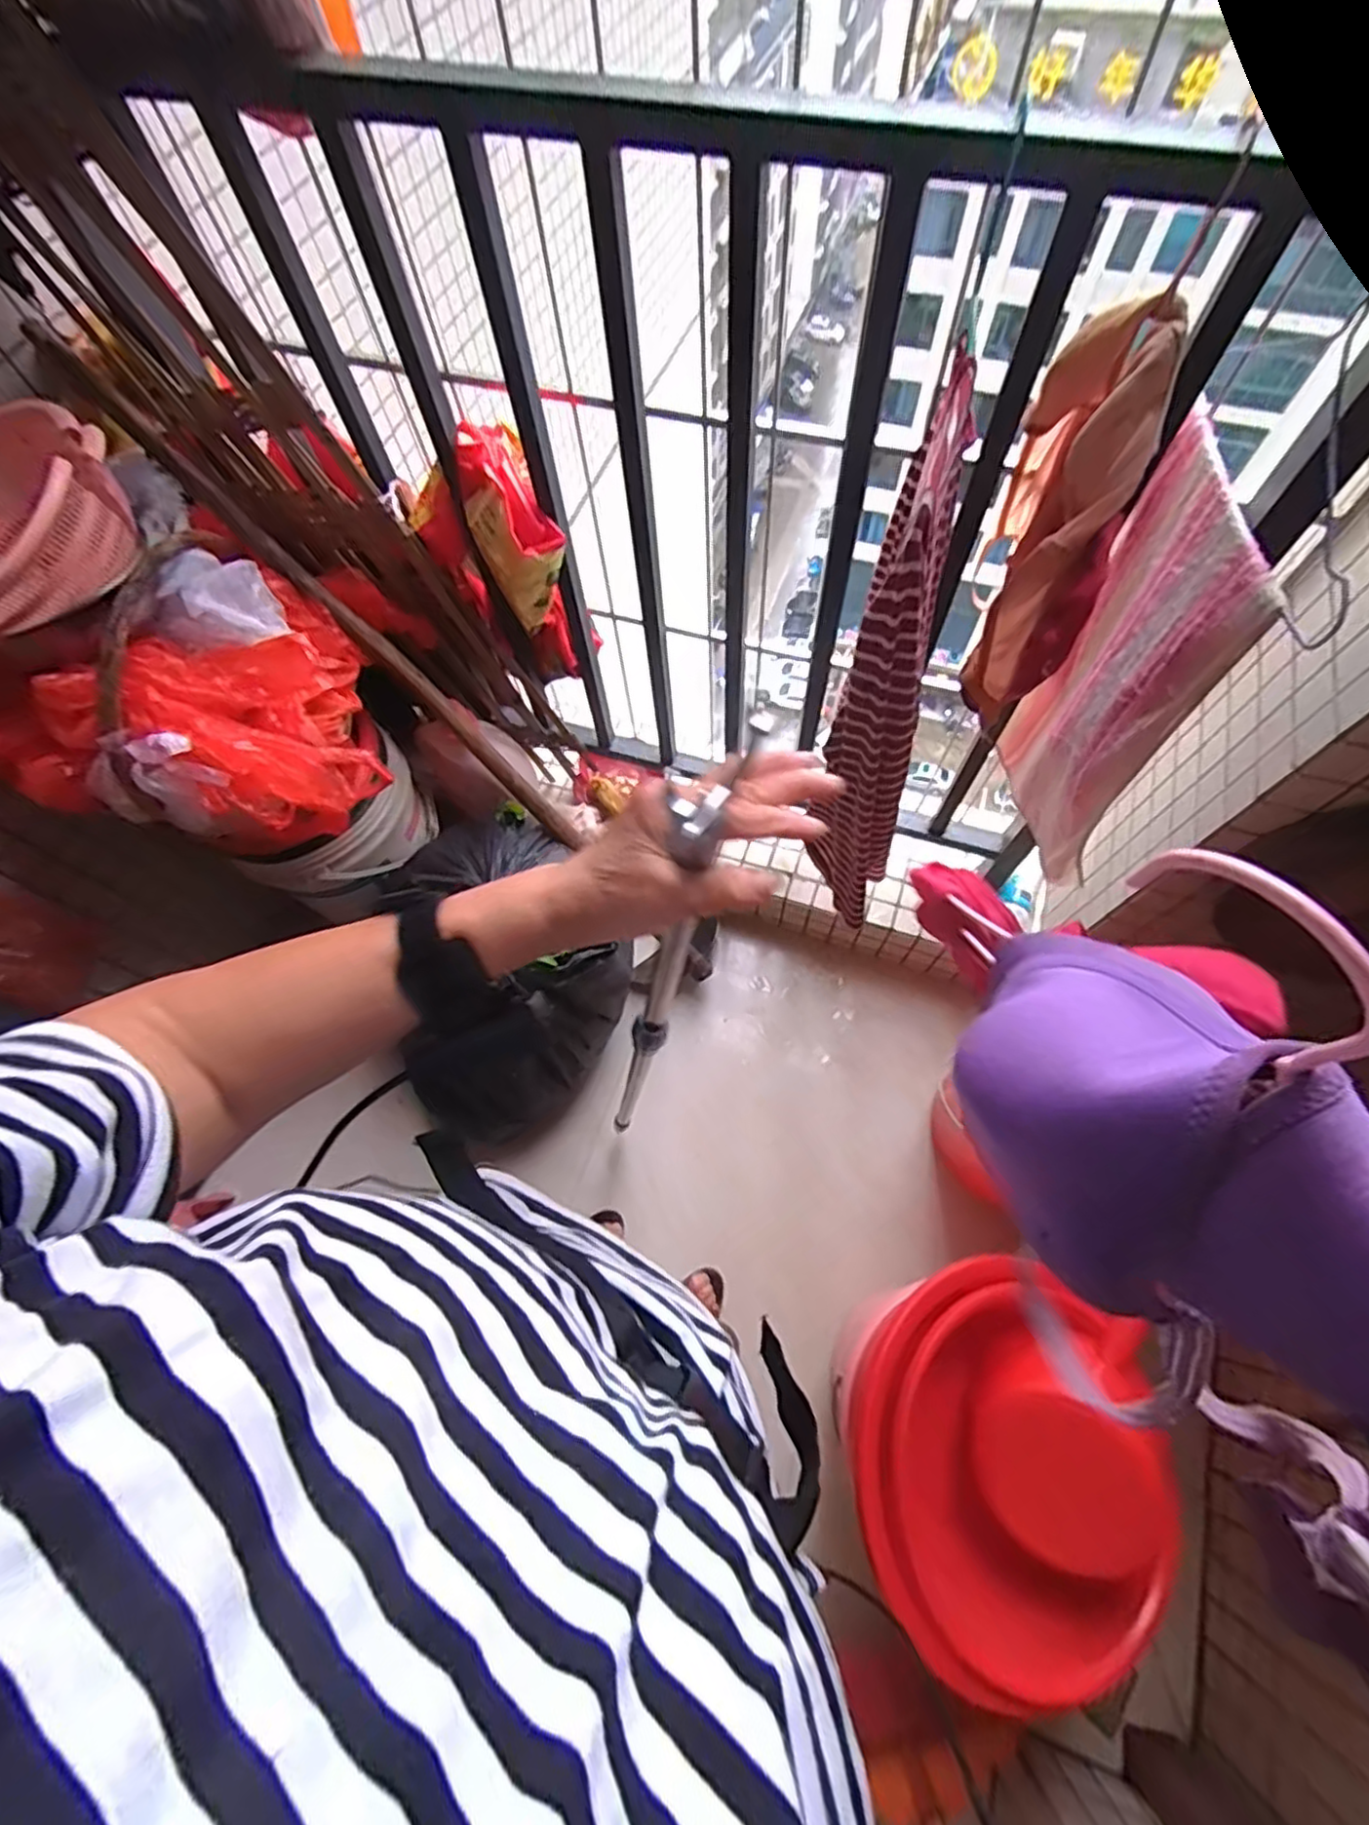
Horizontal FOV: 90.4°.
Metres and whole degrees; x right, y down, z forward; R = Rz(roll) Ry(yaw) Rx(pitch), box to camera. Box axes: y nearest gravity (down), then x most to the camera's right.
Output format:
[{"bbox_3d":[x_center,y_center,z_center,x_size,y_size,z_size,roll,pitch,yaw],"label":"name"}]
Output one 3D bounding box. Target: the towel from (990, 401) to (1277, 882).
[{"bbox_3d":[0.474,-0.244,0.778,0.050,0.468,0.271,0,66,3],"label":"towel"}]

